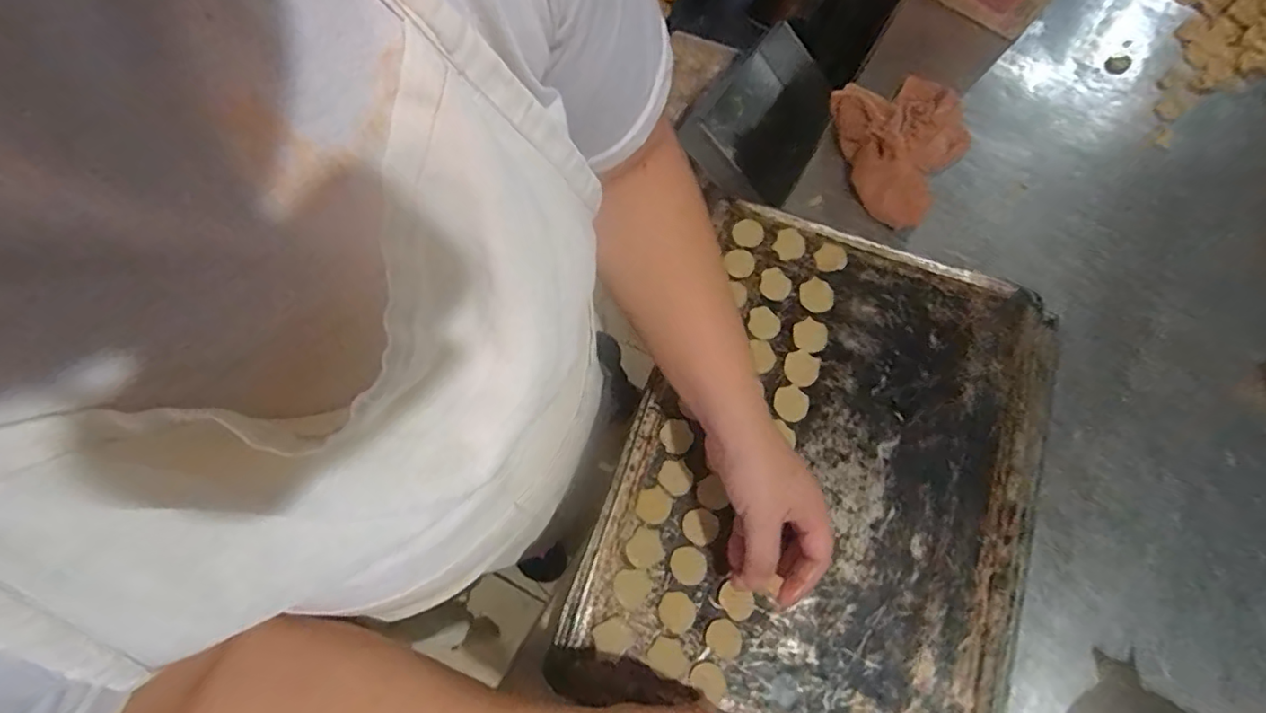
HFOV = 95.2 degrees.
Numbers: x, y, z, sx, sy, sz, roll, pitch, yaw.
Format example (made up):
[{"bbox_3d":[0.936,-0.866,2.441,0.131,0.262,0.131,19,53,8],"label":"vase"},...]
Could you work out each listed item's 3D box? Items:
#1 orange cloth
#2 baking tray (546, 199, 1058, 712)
[{"bbox_3d":[0.299,-0.226,0.637,0.137,0.050,0.178,-11,70,-4],"label":"orange cloth"},{"bbox_3d":[0.172,0.108,0.507,0.348,0.047,0.472,21,70,10],"label":"baking tray"}]

